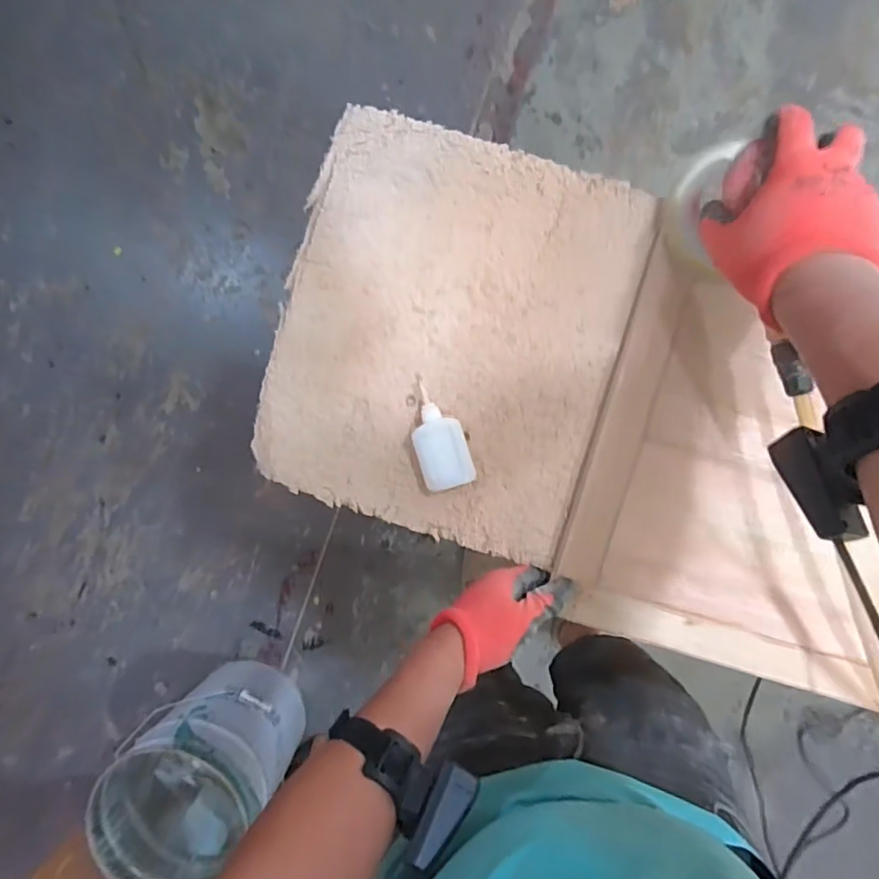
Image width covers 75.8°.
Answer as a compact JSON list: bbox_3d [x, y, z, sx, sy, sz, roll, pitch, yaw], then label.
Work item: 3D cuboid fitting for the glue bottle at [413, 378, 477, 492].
[{"bbox_3d":[-0.001,-0.002,0.515,0.046,0.019,0.094,-17,93,5],"label":"glue bottle"}]

